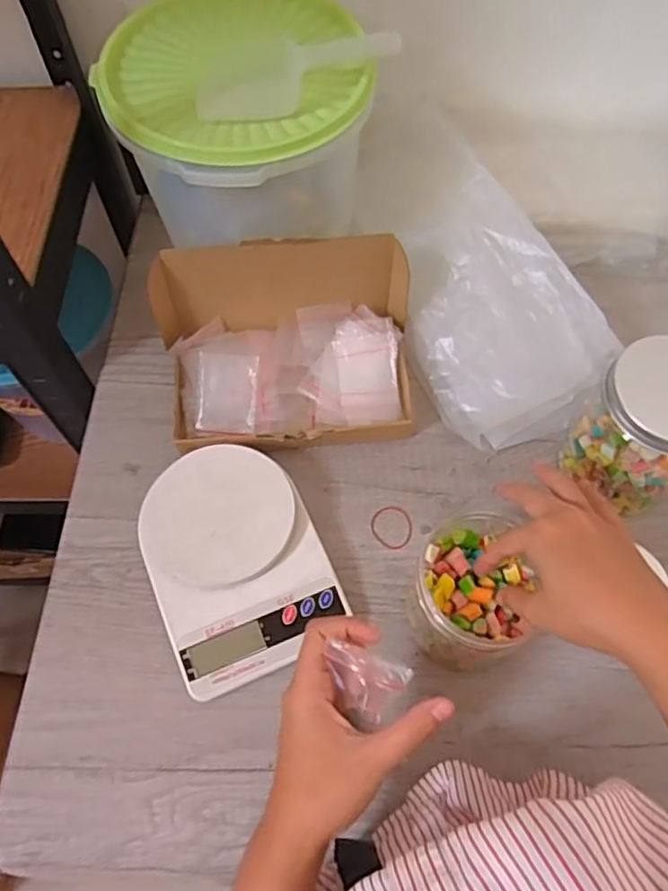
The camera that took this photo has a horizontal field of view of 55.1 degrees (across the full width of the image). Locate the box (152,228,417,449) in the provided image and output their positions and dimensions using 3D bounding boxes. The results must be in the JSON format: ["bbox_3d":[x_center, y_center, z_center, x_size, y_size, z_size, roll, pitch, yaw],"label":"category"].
[{"bbox_3d":[-0.041,-0.082,0.544,0.223,0.091,0.150,-5,63,-2],"label":"box"}]

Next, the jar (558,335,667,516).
[{"bbox_3d":[0.228,-0.012,0.484,0.087,0.130,0.080,0,62,0],"label":"jar"}]

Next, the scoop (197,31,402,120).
[{"bbox_3d":[-0.028,-0.276,0.472,0.146,0.033,0.050,-13,63,-7],"label":"scoop"}]

